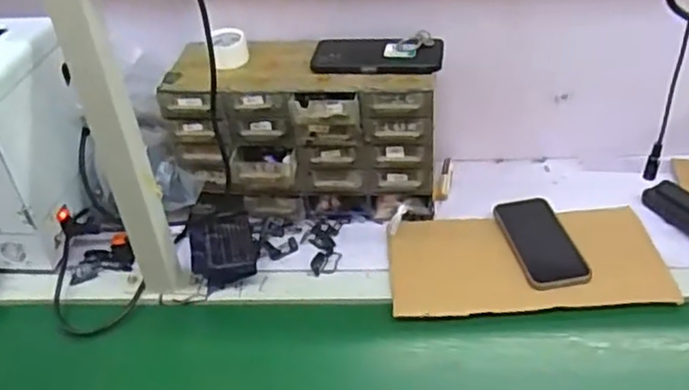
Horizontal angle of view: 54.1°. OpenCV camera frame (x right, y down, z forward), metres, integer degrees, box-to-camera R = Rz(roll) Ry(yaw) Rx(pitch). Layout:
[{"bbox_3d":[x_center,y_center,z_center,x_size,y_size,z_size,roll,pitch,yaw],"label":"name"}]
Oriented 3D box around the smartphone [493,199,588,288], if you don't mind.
[{"bbox_3d":[0.251,0.058,0.870,0.077,0.005,0.162,-11,39,-1],"label":"smartphone"}]

